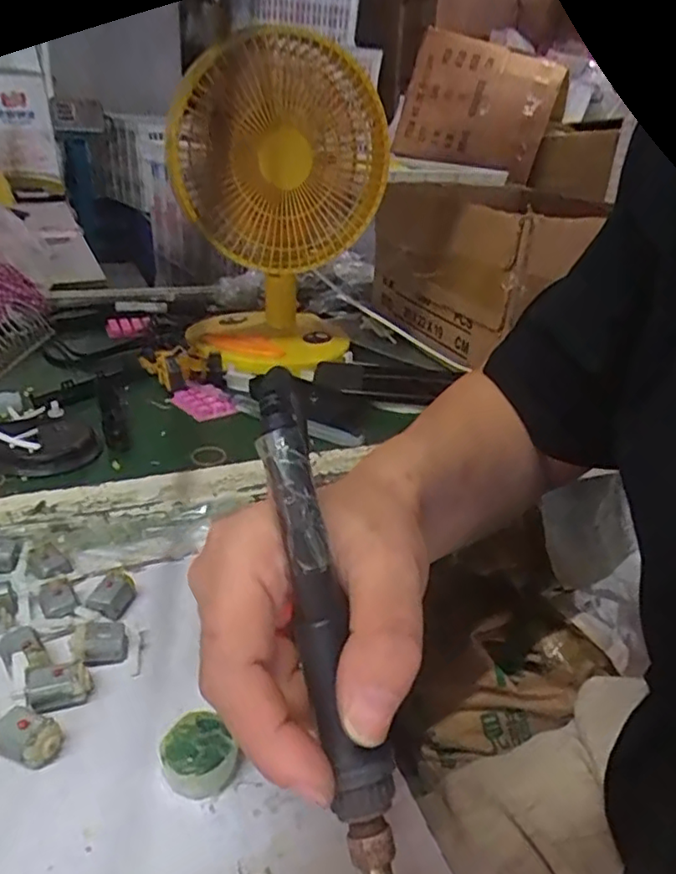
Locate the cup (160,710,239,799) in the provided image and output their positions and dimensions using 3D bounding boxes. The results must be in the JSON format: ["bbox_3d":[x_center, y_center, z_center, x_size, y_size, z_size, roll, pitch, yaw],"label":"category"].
[{"bbox_3d":[-0.064,0.143,0.287,0.027,0.020,0.032,-16,34,-36],"label":"cup"}]

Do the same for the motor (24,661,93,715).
[{"bbox_3d":[-0.139,0.121,0.318,0.029,0.015,0.021,-5,29,-21],"label":"motor"}]

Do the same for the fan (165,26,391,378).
[{"bbox_3d":[-0.057,-0.237,0.690,0.202,0.311,0.188,4,27,-1],"label":"fan"}]

